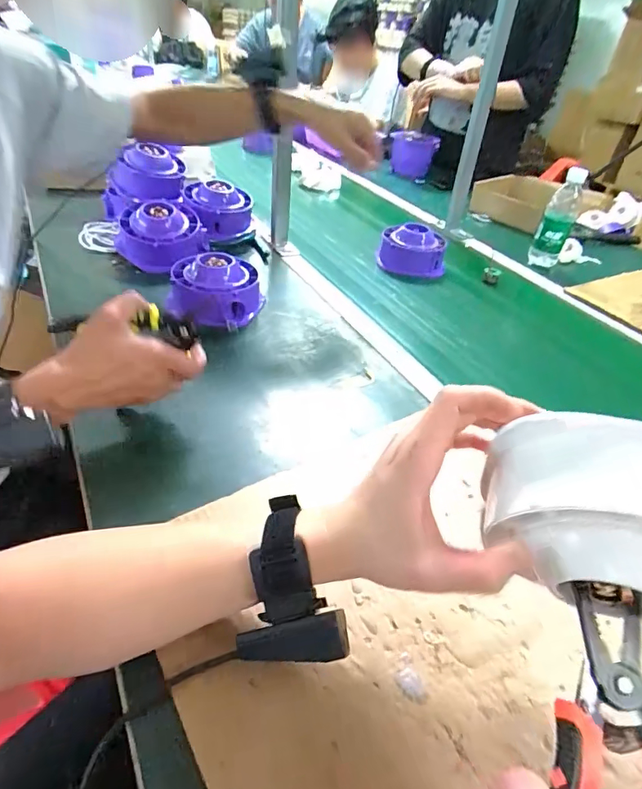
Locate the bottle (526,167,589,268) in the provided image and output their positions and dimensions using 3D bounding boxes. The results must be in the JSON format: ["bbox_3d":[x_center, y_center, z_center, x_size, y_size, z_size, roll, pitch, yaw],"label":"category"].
[{"bbox_3d":[0.493,-0.361,0.965,0.063,0.190,0.052,25,42,19],"label":"bottle"}]

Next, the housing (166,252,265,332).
[{"bbox_3d":[-0.152,-0.154,0.680,0.138,0.072,0.124,-1,40,-11],"label":"housing"}]

